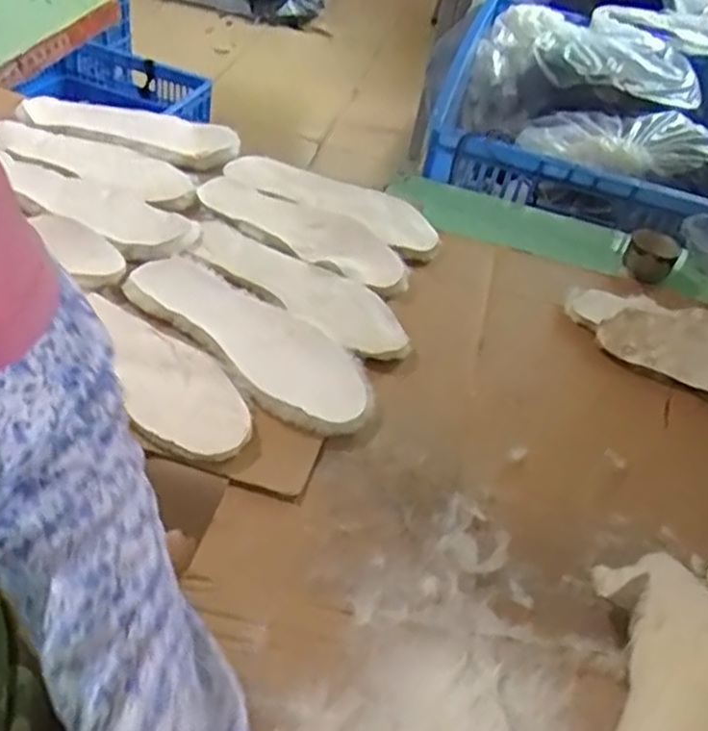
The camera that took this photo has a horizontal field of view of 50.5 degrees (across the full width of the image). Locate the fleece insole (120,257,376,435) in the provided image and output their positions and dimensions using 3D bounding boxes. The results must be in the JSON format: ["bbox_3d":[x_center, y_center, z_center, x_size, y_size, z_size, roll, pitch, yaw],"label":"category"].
[{"bbox_3d":[-0.101,-0.033,0.723,0.281,0.016,0.099,31,47,24],"label":"fleece insole"}]

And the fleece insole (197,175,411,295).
[{"bbox_3d":[-0.059,-0.164,0.881,0.282,0.011,0.087,27,46,21],"label":"fleece insole"}]

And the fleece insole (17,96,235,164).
[{"bbox_3d":[-0.287,-0.310,0.976,0.265,0.013,0.083,12,50,-4],"label":"fleece insole"}]

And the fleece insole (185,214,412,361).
[{"bbox_3d":[-0.064,-0.085,0.800,0.274,0.014,0.096,31,42,19],"label":"fleece insole"}]

